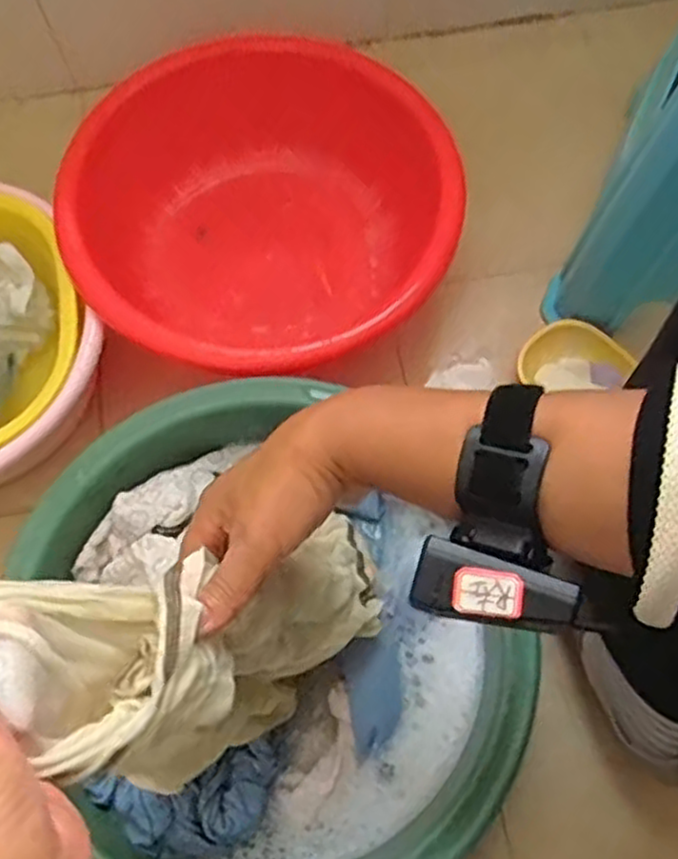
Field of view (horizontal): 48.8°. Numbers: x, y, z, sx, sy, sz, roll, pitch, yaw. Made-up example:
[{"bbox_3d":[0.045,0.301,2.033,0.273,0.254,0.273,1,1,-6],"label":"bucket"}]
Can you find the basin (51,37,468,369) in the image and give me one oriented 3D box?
[{"bbox_3d":[-0.087,-0.203,0.727,0.328,0.134,0.347,0,67,1],"label":"basin"}]

